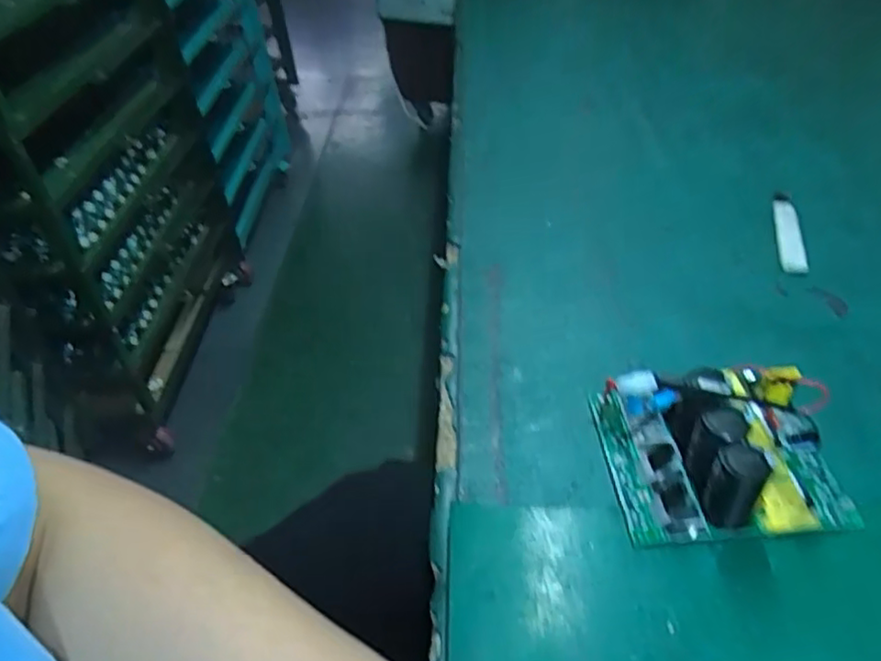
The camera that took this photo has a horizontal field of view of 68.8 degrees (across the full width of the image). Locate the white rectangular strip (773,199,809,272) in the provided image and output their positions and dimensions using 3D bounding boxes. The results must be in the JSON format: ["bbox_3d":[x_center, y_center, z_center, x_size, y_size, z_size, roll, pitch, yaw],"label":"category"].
[{"bbox_3d":[0.333,-0.094,0.615,0.025,0.004,0.117,8,43,14],"label":"white rectangular strip"}]

